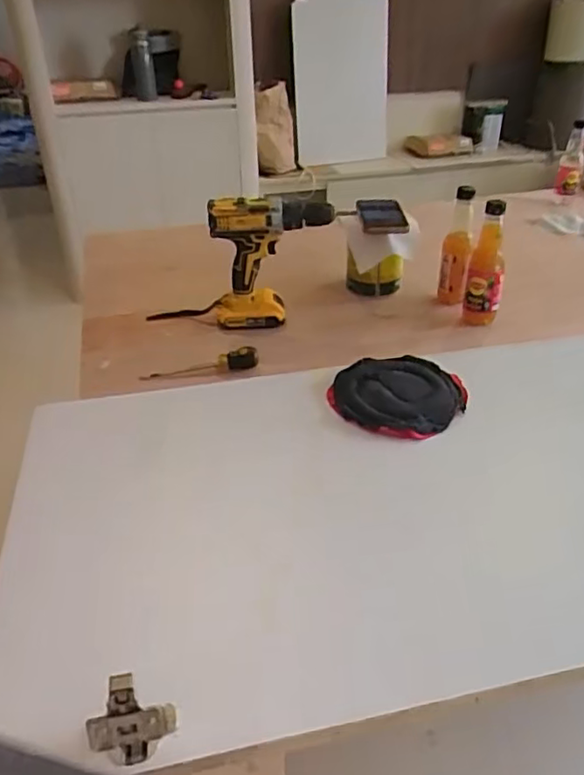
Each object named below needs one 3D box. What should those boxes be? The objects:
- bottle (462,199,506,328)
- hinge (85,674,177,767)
[{"bbox_3d":[0.312,-0.190,0.978,0.062,0.196,0.052,10,34,16],"label":"bottle"},{"bbox_3d":[-0.110,0.228,0.419,0.056,0.069,0.024,-13,35,-18],"label":"hinge"}]

